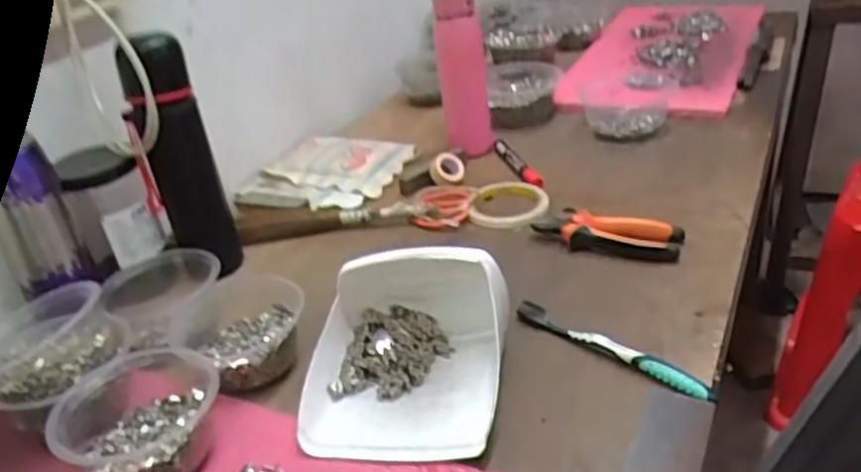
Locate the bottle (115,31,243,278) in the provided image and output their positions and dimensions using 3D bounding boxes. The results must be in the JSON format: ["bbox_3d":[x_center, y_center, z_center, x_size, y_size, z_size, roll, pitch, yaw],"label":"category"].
[{"bbox_3d":[-0.251,-0.074,0.717,0.065,0.239,0.057,-14,32,-13],"label":"bottle"}]

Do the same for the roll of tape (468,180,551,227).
[{"bbox_3d":[0.093,-0.040,0.842,0.090,0.011,0.099,-4,31,3],"label":"roll of tape"}]

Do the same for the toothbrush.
[{"bbox_3d":[0.146,0.090,0.587,0.015,0.012,0.181,-31,39,-35],"label":"toothbrush"}]

